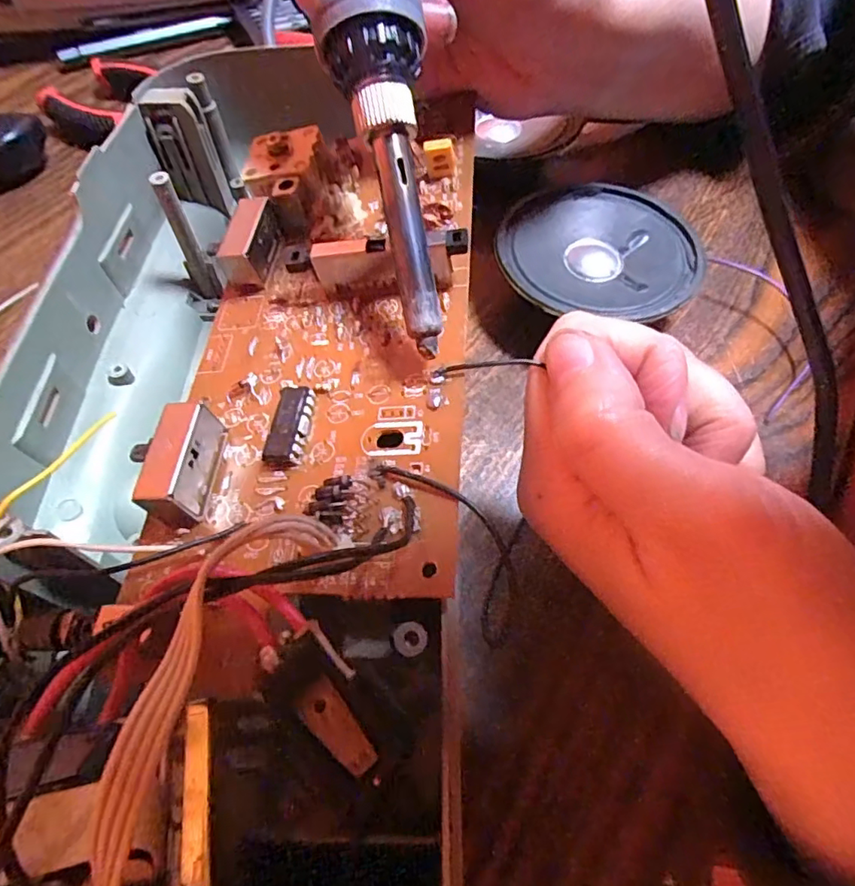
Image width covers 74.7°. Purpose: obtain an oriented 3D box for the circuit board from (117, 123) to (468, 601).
[{"bbox_3d":[-0.024,-0.029,0.137,0.064,0.020,0.128,2,58,1],"label":"circuit board"}]

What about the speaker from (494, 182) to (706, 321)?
[{"bbox_3d":[0.063,-0.069,0.217,0.072,0.023,0.072,6,58,4],"label":"speaker"}]

